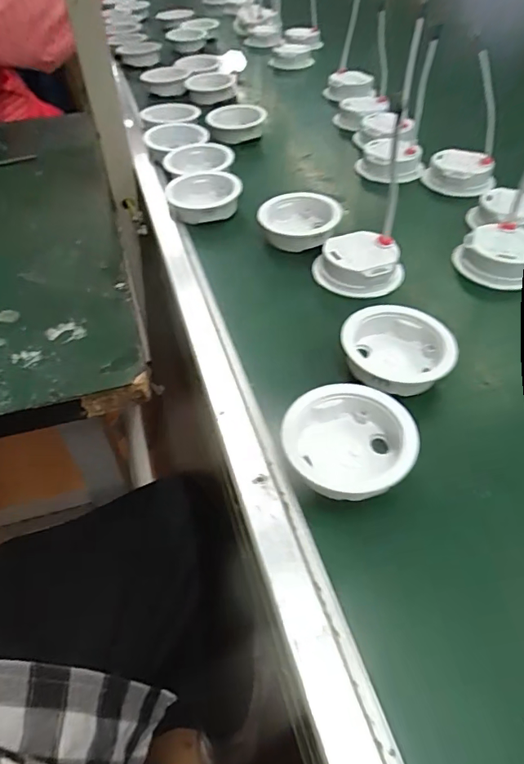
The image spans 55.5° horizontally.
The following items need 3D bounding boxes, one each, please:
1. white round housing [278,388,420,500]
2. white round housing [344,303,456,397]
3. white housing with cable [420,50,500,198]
[{"bbox_3d":[0.049,0.036,0.281,0.069,0.027,0.072,1,46,-1],"label":"white round housing"},{"bbox_3d":[0.091,-0.020,0.334,0.071,0.023,0.071,1,46,-1],"label":"white round housing"},{"bbox_3d":[0.202,-0.243,0.491,0.068,0.128,0.060,13,47,11],"label":"white housing with cable"}]

